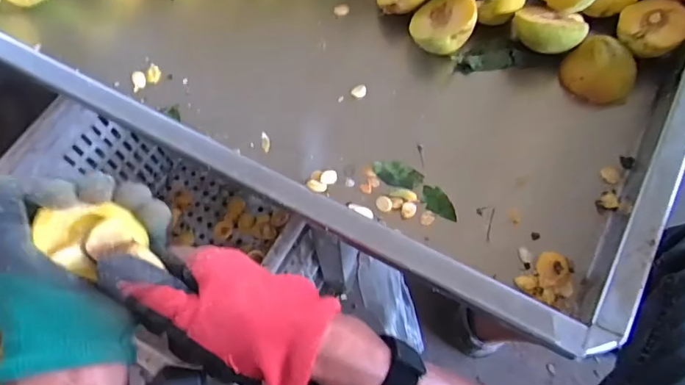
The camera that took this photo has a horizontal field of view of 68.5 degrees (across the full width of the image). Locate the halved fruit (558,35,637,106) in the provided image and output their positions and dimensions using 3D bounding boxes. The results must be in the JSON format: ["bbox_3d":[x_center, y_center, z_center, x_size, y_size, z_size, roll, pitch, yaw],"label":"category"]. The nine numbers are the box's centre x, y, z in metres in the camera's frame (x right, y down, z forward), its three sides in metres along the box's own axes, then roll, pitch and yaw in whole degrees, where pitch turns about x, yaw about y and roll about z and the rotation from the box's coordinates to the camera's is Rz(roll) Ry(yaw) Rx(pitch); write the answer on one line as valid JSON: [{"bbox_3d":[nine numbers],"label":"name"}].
[{"bbox_3d":[0.228,-0.107,0.446,0.061,0.038,0.045,41,74,19],"label":"halved fruit"}]

